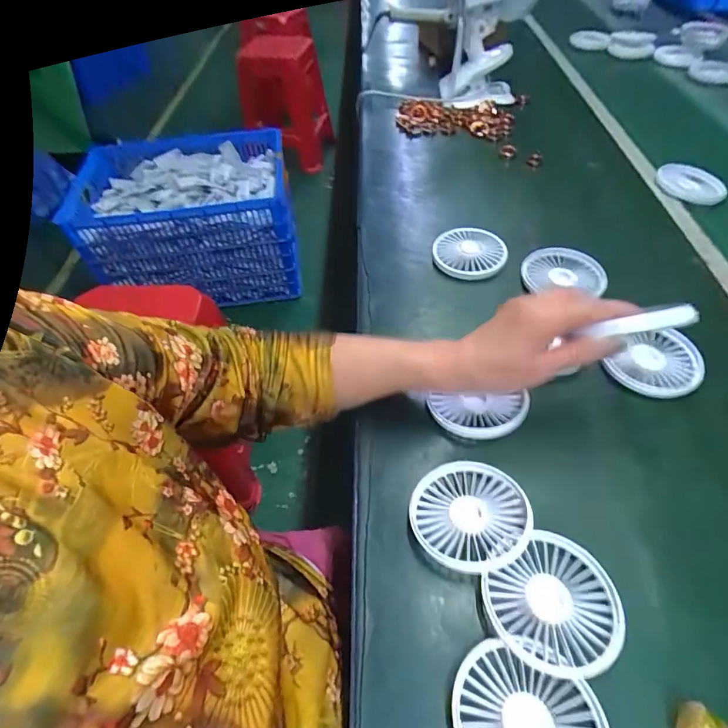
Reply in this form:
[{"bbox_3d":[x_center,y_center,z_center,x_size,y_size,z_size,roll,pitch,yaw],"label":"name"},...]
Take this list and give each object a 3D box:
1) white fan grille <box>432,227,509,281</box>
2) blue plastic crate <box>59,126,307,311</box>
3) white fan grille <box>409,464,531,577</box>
[{"bbox_3d":[0.131,-0.142,0.538,0.089,0.012,0.087,1,61,-1],"label":"white fan grille"},{"bbox_3d":[-0.530,-0.440,1.393,0.604,0.374,0.413,-4,53,-1],"label":"blue plastic crate"},{"bbox_3d":[0.083,0.116,0.332,0.089,0.013,0.084,-7,37,5],"label":"white fan grille"}]

